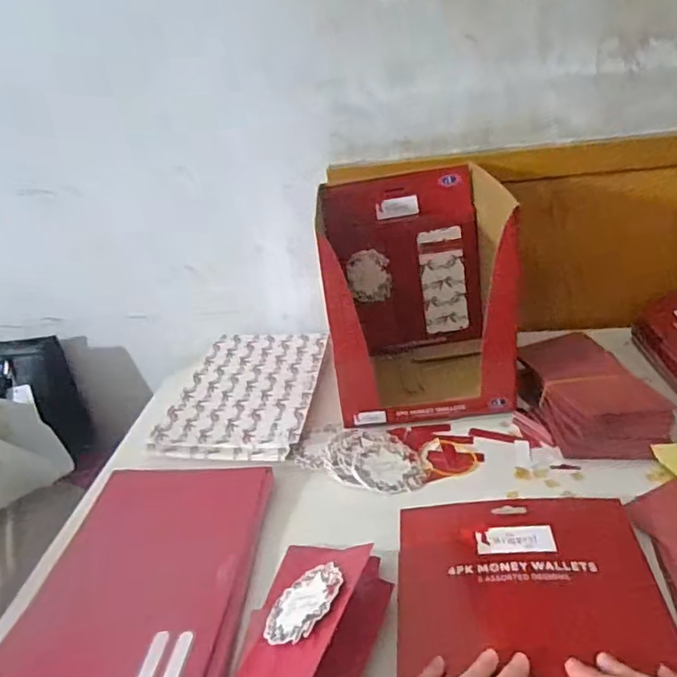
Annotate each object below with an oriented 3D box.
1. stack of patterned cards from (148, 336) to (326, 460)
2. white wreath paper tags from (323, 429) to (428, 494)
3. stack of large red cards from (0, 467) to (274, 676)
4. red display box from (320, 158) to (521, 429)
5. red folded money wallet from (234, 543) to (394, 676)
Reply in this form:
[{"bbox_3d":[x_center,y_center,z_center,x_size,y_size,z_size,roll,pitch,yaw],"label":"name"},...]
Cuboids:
[{"bbox_3d":[-0.117,0.065,0.747,0.178,0.026,0.269,-3,25,9],"label":"stack of patterned cards"},{"bbox_3d":[0.038,0.128,0.604,0.108,0.012,0.080,4,27,22],"label":"white wreath paper tags"},{"bbox_3d":[-0.169,0.202,0.498,0.184,0.010,0.264,-4,25,7],"label":"stack of large red cards"},{"bbox_3d":[0.097,-0.056,0.702,0.206,0.244,0.213,-5,25,4],"label":"red display box"},{"bbox_3d":[-0.028,0.210,0.408,0.096,0.043,0.187,2,26,19],"label":"red folded money wallet"}]

